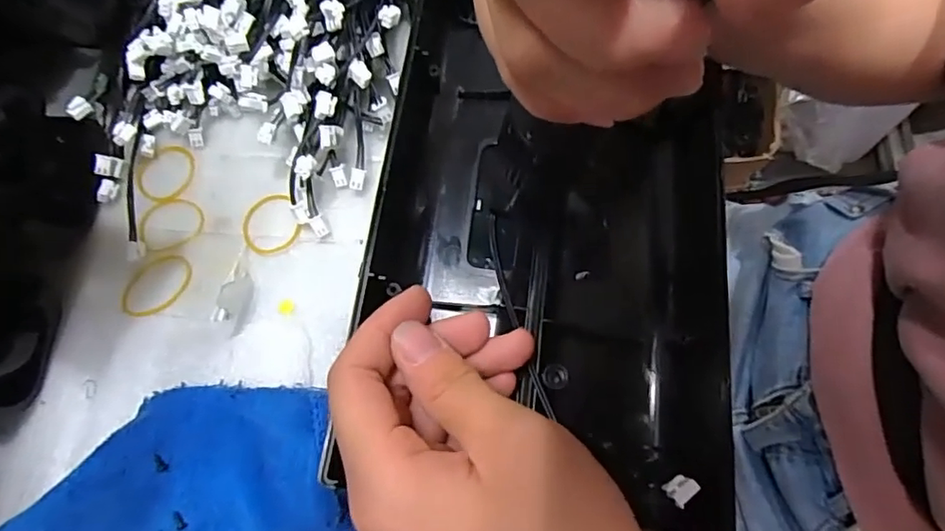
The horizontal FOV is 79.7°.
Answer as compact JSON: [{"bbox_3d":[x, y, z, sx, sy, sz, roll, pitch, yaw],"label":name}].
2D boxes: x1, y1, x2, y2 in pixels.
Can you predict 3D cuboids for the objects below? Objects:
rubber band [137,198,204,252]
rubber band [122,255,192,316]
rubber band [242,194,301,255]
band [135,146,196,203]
[{"bbox_3d":[-0.144,-0.021,0.270,0.031,0.004,0.027,-14,69,0],"label":"rubber band"},{"bbox_3d":[-0.145,0.010,0.260,0.022,0.004,0.034,32,75,16],"label":"rubber band"},{"bbox_3d":[-0.096,-0.019,0.268,0.027,0.004,0.029,-2,71,6],"label":"rubber band"},{"bbox_3d":[-0.153,-0.046,0.282,0.030,0.004,0.031,-2,69,5],"label":"band"}]

